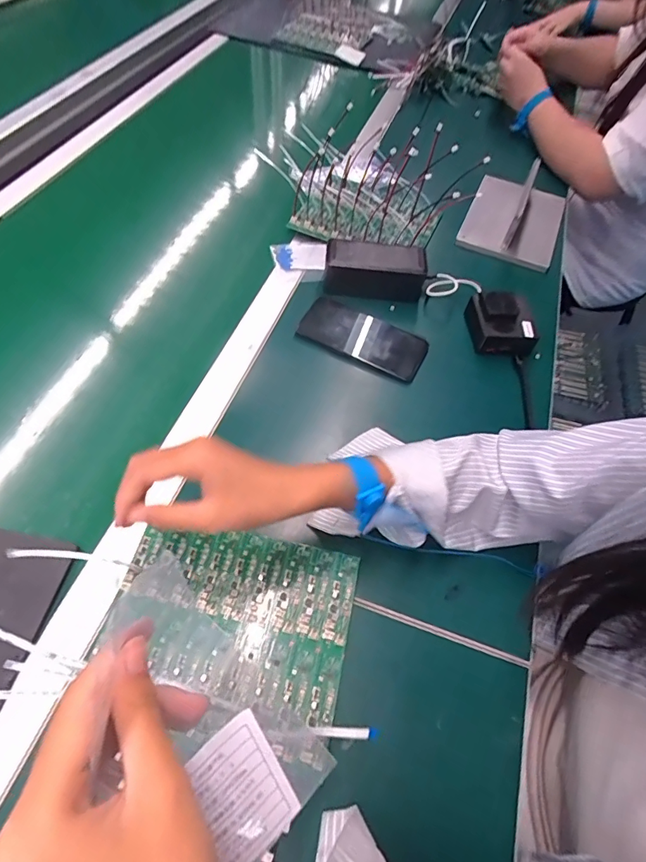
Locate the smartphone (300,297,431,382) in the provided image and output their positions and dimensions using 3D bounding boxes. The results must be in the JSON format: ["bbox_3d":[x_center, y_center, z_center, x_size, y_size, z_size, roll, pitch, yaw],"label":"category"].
[{"bbox_3d":[0.049,-0.119,0.564,0.159,0.011,0.074,24,63,14],"label":"smartphone"}]

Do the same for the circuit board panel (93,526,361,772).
[{"bbox_3d":[-0.078,0.162,0.381,0.195,0.006,0.156,13,59,3],"label":"circuit board panel"}]

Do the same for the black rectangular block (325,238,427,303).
[{"bbox_3d":[0.068,-0.214,0.594,0.129,0.052,0.053,3,57,-3],"label":"black rectangular block"}]

